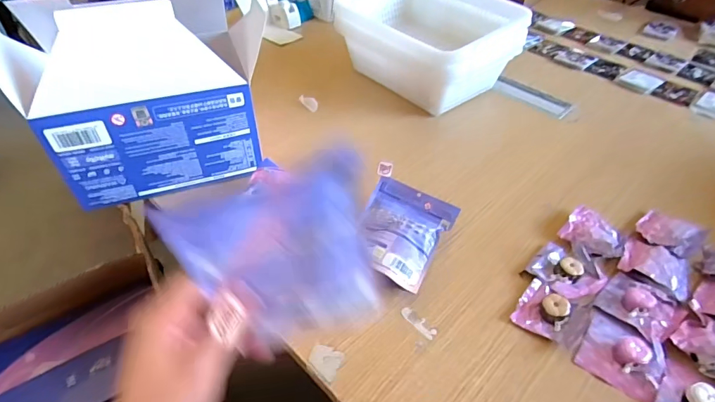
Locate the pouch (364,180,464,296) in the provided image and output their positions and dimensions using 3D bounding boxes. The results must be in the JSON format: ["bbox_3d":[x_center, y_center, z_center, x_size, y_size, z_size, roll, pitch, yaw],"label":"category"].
[{"bbox_3d":[0.060,0.046,0.614,0.127,0.040,0.160,21,49,19],"label":"pouch"}]

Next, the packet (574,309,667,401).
[{"bbox_3d":[0.318,0.178,0.497,0.082,0.020,0.090,30,52,25],"label":"packet"}]

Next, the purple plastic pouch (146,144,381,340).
[{"bbox_3d":[-0.051,0.044,0.308,0.133,0.138,0.009,-18,29,-3],"label":"purple plastic pouch"}]

